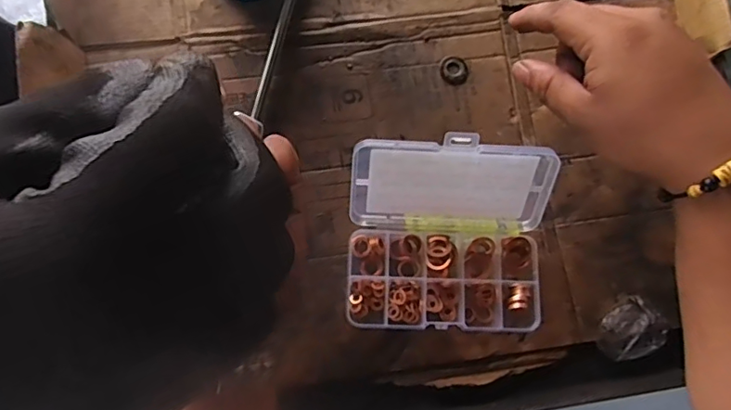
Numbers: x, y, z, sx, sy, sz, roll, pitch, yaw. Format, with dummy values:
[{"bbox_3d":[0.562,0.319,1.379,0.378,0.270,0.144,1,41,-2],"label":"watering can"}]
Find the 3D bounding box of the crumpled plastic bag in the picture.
[{"bbox_3d":[0.180,0.085,0.365,0.042,0.010,0.037,-40,83,-8],"label":"crumpled plastic bag"}]

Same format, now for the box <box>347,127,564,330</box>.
[{"bbox_3d":[0.054,0.023,0.349,0.129,0.059,0.115,2,80,-1],"label":"box"}]

